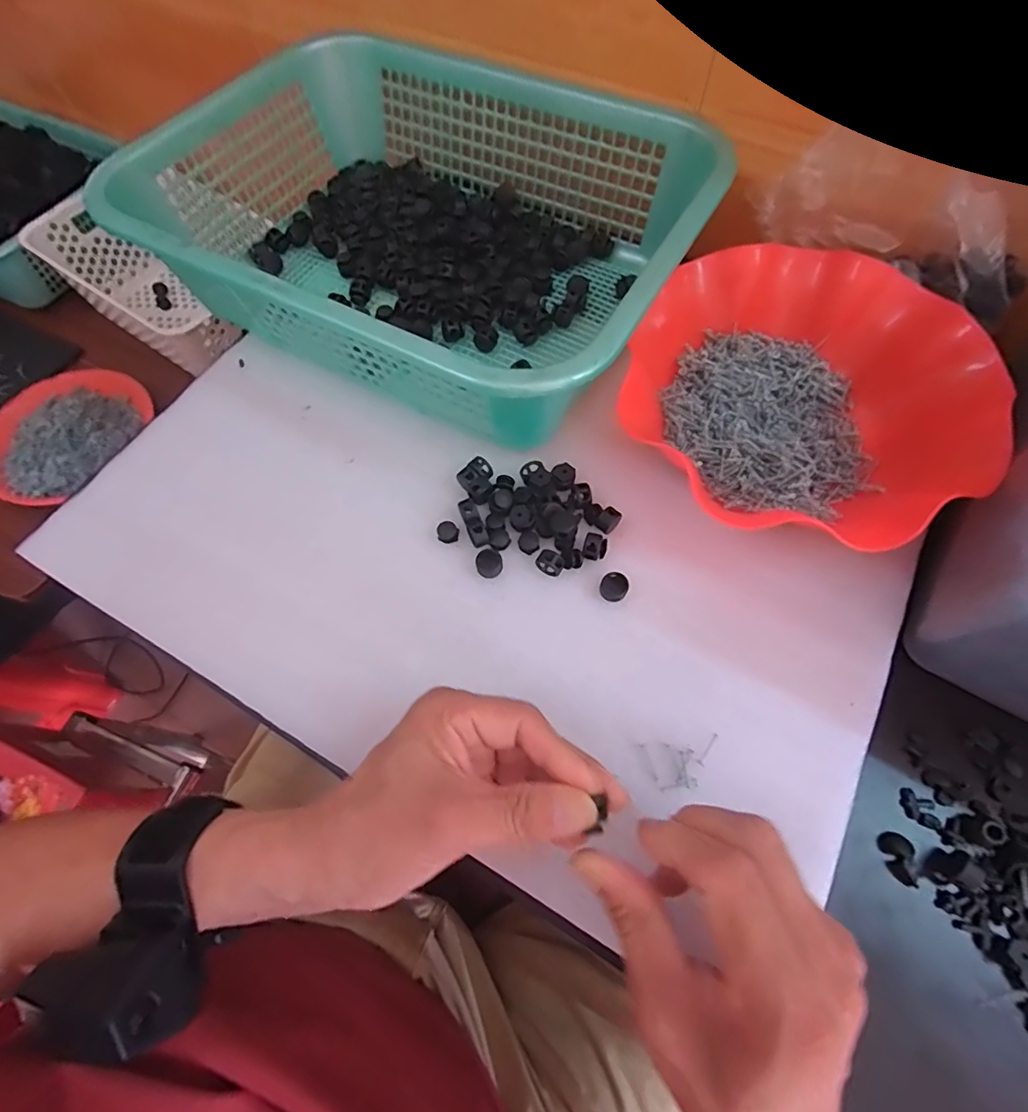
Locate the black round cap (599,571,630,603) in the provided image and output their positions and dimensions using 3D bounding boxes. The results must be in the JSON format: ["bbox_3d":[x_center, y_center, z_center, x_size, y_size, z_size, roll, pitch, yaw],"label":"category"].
[{"bbox_3d":[0.063,0.020,0.329,0.017,0.009,0.017,-1,66,1],"label":"black round cap"}]

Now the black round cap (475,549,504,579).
[{"bbox_3d":[-0.016,0.005,0.339,0.017,0.005,0.019,-19,67,-7],"label":"black round cap"}]

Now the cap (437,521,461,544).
[{"bbox_3d":[-0.044,-0.016,0.350,0.014,0.006,0.014,-1,66,1],"label":"cap"}]

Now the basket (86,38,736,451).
[{"bbox_3d":[-0.064,-0.252,0.395,0.383,0.095,0.286,27,69,13],"label":"basket"}]

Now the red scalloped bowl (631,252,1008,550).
[{"bbox_3d":[0.187,-0.112,0.349,0.209,0.058,0.190,-1,66,1],"label":"red scalloped bowl"}]

